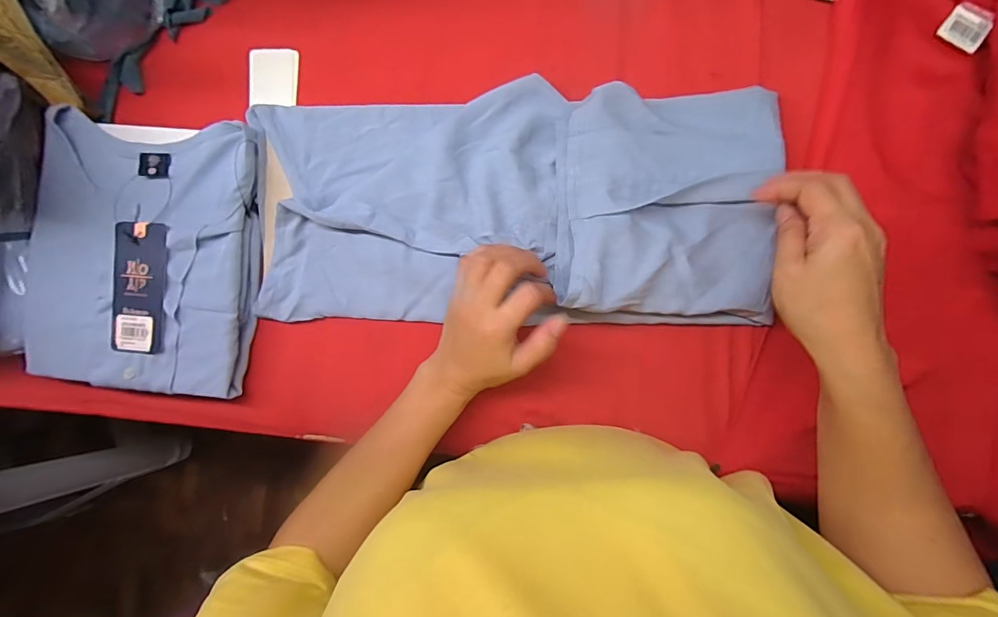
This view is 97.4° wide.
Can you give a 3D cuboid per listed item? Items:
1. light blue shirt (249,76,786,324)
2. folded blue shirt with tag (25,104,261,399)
[{"bbox_3d":[0.001,-0.089,0.385,0.454,0.041,0.203,1,92,8],"label":"light blue shirt"},{"bbox_3d":[-0.346,-0.051,0.430,0.211,0.050,0.257,5,92,6],"label":"folded blue shirt with tag"}]

